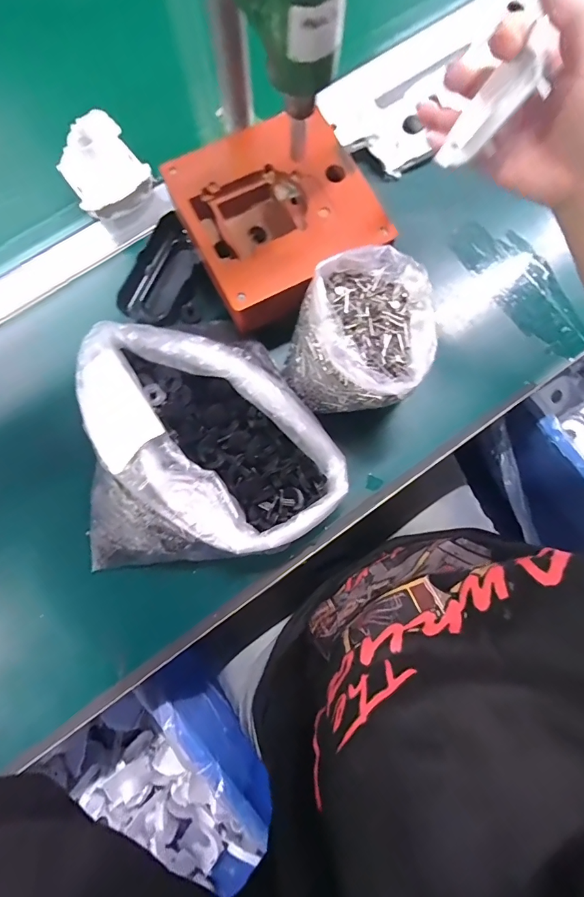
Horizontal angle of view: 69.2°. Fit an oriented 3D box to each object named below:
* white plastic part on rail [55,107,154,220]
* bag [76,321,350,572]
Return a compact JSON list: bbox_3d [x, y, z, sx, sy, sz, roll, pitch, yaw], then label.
[{"bbox_3d":[-0.183,-0.271,0.403,0.070,0.031,0.087,-36,82,-7],"label":"white plastic part on rail"},{"bbox_3d":[-0.068,-0.009,0.346,0.211,0.065,0.192,-6,79,-2],"label":"bag"}]

